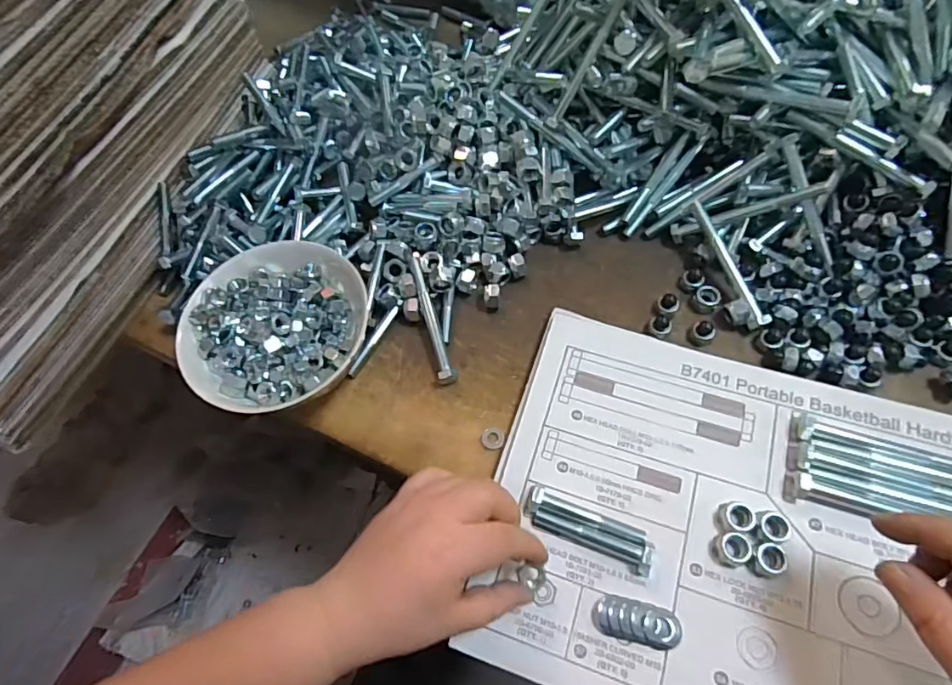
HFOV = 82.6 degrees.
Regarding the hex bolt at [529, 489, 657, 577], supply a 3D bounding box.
[{"bbox_3d":[0.066,0.106,0.328,0.072,0.011,0.015,19,68,16],"label":"hex bolt"}]

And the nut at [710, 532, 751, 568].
[{"bbox_3d":[0.149,0.121,0.315,0.019,0.011,0.017,-11,63,2],"label":"nut"}]

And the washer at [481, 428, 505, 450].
[{"bbox_3d":[0.012,0.067,0.379,0.016,0.005,0.015,-3,64,6],"label":"washer"}]

